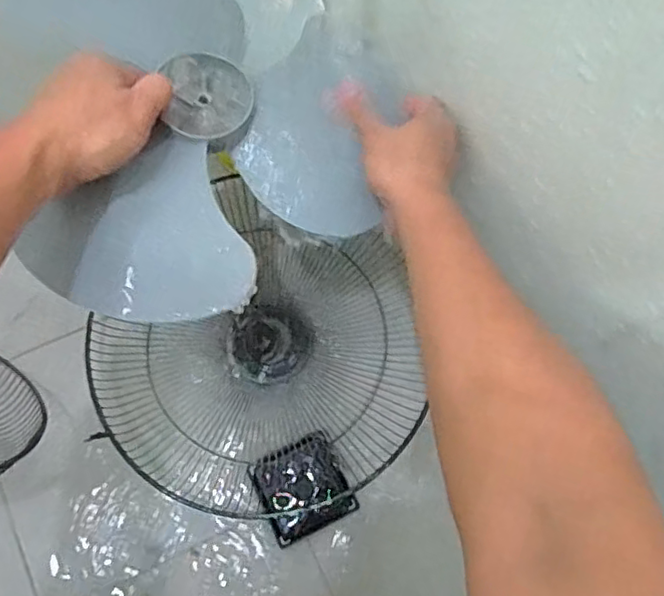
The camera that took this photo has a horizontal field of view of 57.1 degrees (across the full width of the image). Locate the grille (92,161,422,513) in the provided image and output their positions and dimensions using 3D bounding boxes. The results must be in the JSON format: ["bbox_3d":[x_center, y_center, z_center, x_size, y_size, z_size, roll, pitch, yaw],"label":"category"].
[{"bbox_3d":[-0.090,0.048,0.725,0.375,0.052,0.385,0,74,-1],"label":"grille"}]

